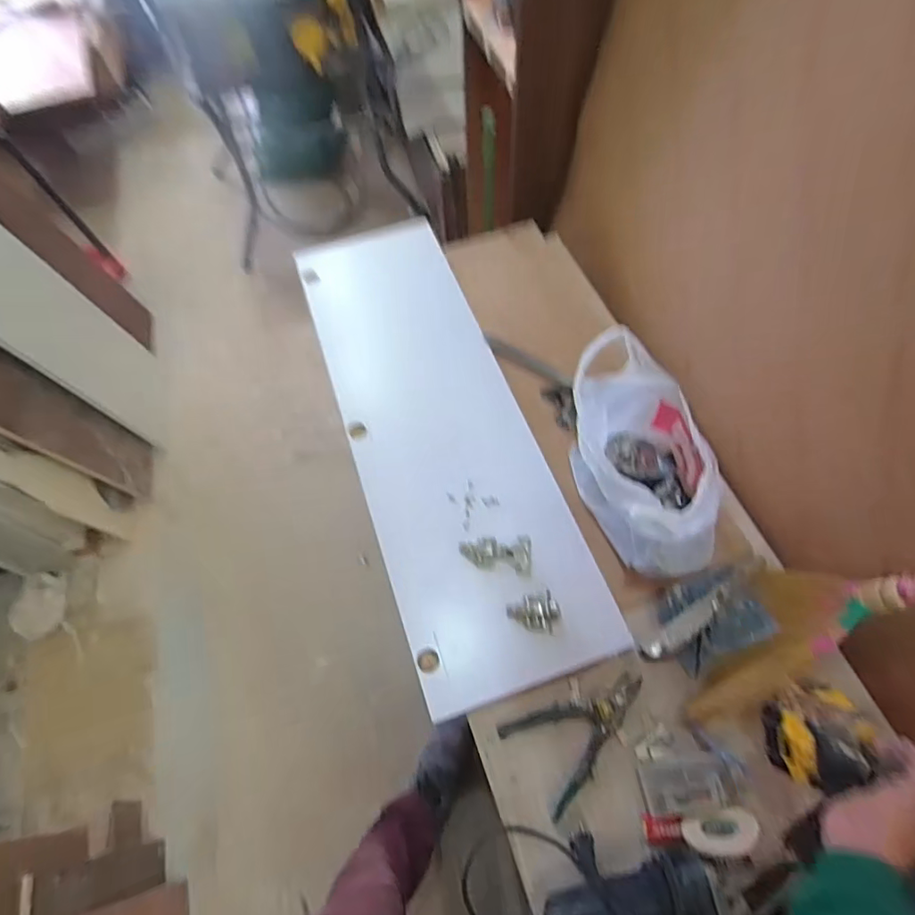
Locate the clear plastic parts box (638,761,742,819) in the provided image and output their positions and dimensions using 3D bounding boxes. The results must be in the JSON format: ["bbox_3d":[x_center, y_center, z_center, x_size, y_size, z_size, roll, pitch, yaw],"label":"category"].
[{"bbox_3d":[0.332,0.471,0.769,0.128,0.027,0.063,-6,61,0],"label":"clear plastic parts box"}]

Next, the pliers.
[{"bbox_3d":[0.197,0.424,0.824,0.222,0.018,0.135,-26,63,-11],"label":"pliers"}]

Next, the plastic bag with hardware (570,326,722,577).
[{"bbox_3d":[0.314,0.004,0.888,0.208,0.203,0.340,-4,61,1],"label":"plastic bag with hardware"}]

